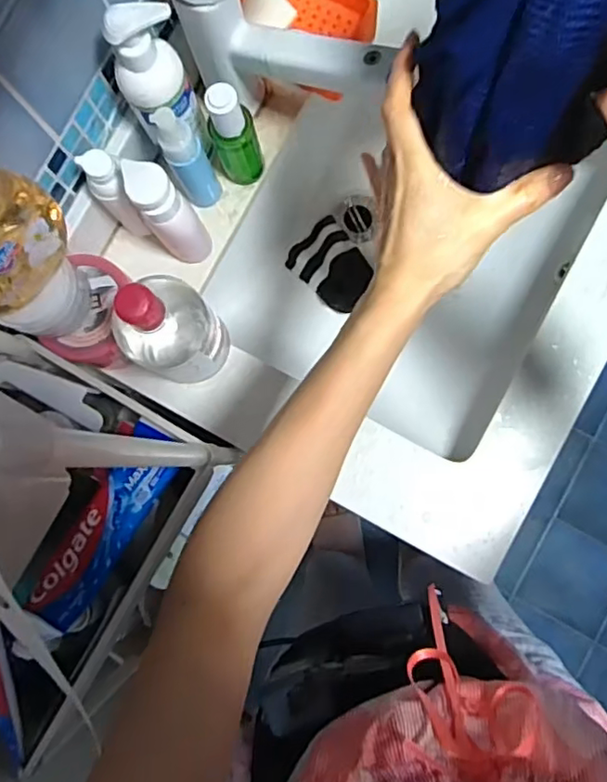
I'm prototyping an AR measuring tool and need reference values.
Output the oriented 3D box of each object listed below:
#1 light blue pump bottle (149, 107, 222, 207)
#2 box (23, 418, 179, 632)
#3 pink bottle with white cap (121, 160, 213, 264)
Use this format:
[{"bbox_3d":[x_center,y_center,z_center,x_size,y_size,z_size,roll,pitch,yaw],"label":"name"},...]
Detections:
[{"bbox_3d":[-0.099,-0.196,0.509,0.033,0.130,0.025,-28,84,1],"label":"light blue pump bottle"},{"bbox_3d":[-0.152,0.101,0.466,0.054,0.031,0.164,24,60,6],"label":"box"},{"bbox_3d":[-0.111,-0.145,0.508,0.036,0.137,0.053,-38,84,0],"label":"pink bottle with white cap"}]

